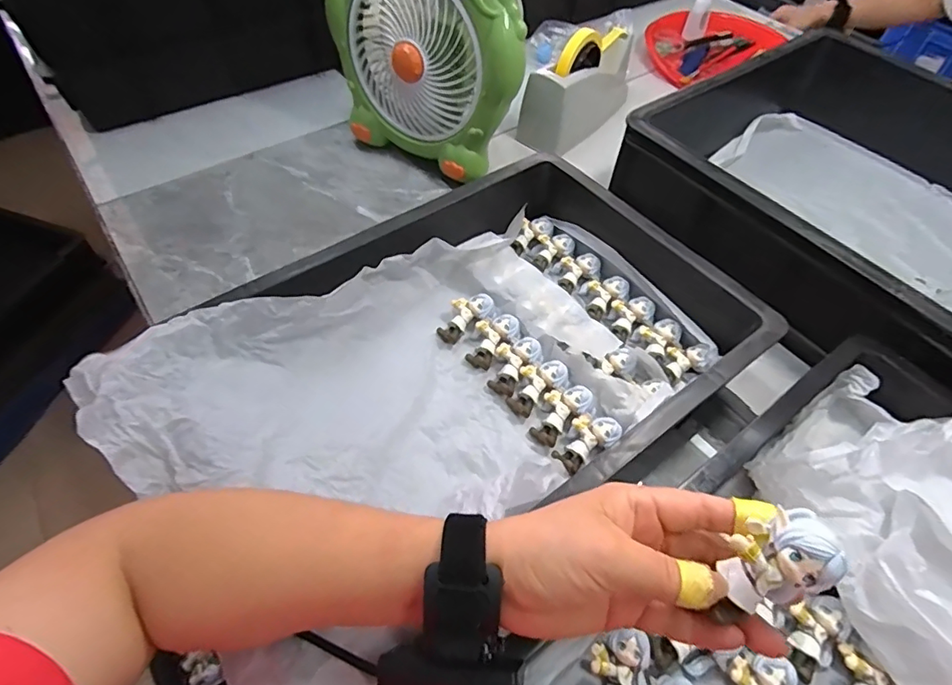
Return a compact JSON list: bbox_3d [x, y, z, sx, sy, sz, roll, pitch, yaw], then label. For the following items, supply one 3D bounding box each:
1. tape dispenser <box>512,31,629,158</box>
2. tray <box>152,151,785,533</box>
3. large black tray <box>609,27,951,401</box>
[{"bbox_3d":[0.153,-0.382,0.732,0.087,0.122,0.204,31,59,19],"label":"tape dispenser"},{"bbox_3d":[0.008,0.008,0.461,0.439,0.090,0.308,-28,60,-20],"label":"tray"},{"bbox_3d":[0.473,-0.111,0.550,0.457,0.120,0.597,-33,62,-23],"label":"large black tray"}]

